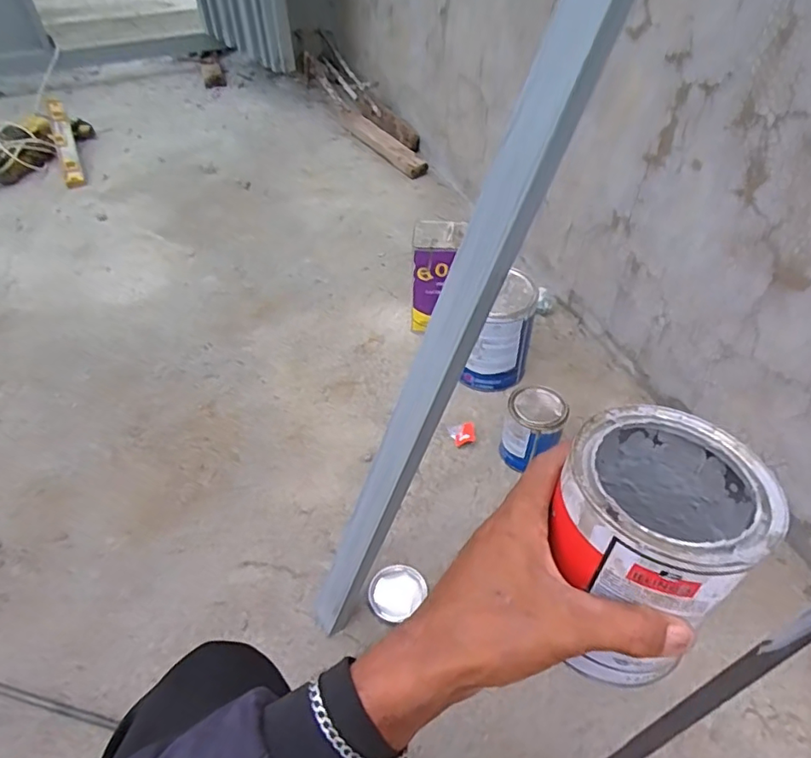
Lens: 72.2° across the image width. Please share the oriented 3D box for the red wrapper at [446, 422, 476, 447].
[{"bbox_3d":[0.111,0.106,1.090,0.050,0.015,0.052,-2,49,2],"label":"red wrapper"}]

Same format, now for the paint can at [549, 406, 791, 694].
[{"bbox_3d":[0.138,0.086,0.318,0.096,0.115,0.113,22,54,21],"label":"paint can"}]

